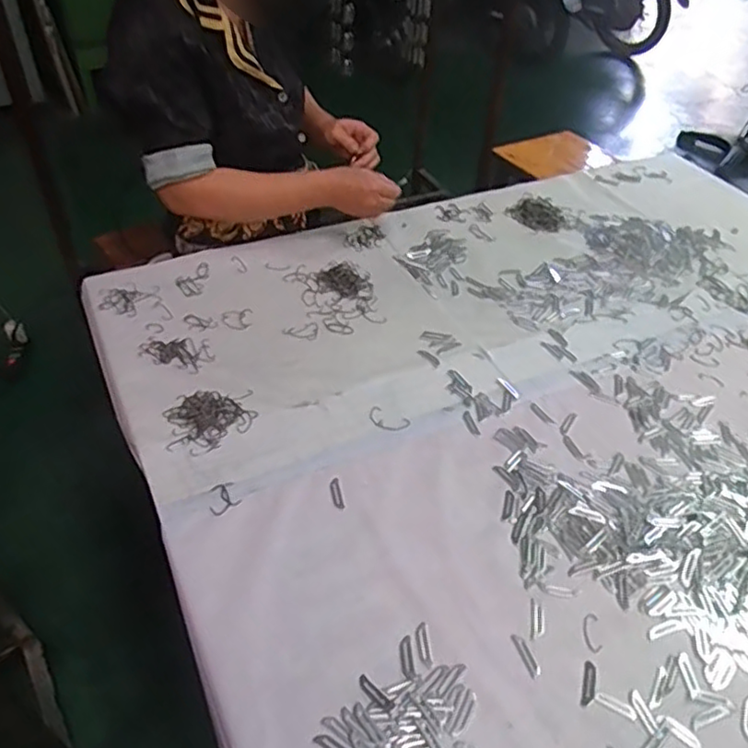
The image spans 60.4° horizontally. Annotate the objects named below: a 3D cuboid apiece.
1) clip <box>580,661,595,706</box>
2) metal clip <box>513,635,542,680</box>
[{"bbox_3d":[0.190,0.272,0.567,0.011,0.004,0.040,15,44,10],"label":"clip"},{"bbox_3d":[0.139,0.256,0.585,0.012,0.004,0.039,-12,46,-17],"label":"metal clip"}]

